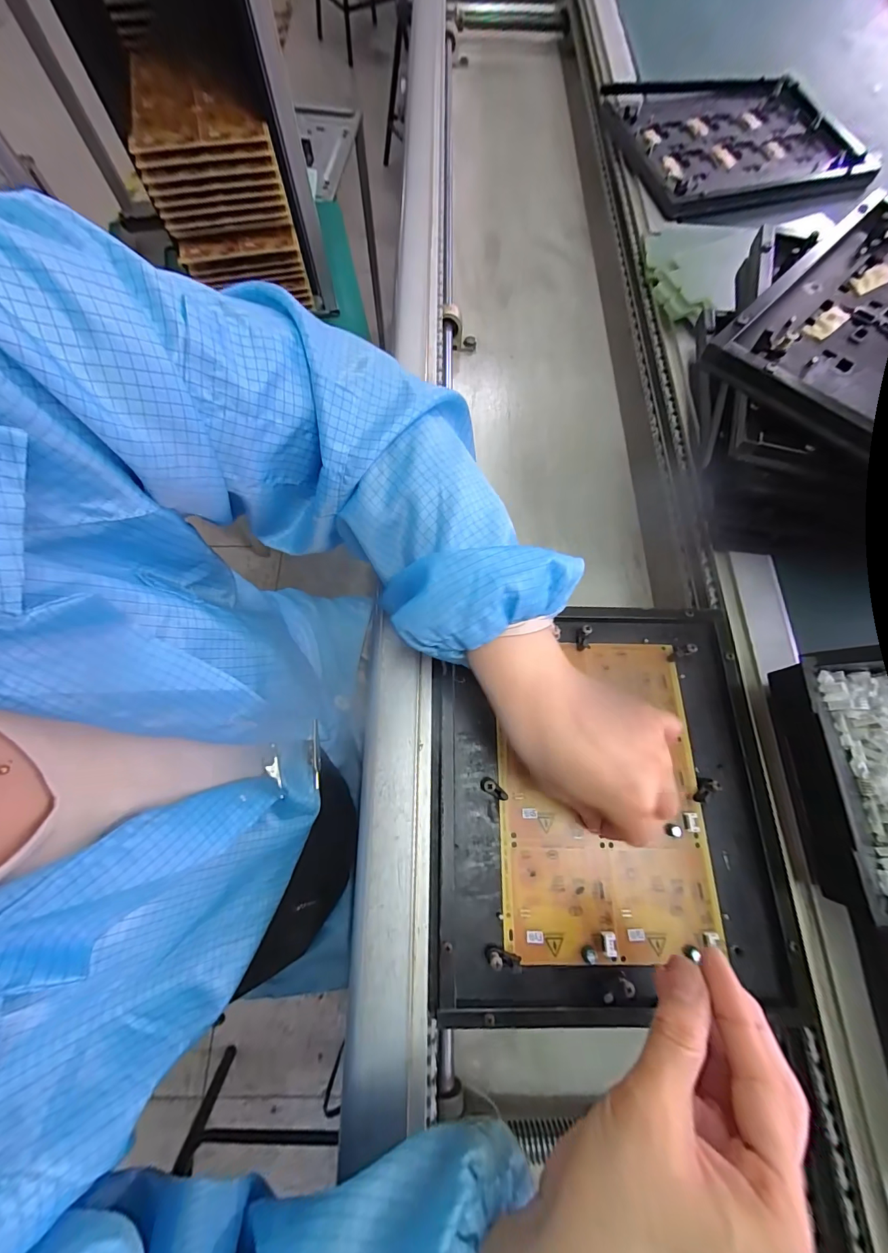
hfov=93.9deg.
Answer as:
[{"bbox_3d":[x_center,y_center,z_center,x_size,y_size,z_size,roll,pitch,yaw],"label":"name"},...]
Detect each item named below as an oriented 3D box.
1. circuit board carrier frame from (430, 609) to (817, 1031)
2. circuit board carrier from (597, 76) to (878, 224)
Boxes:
[{"bbox_3d":[0.110,0.114,0.296,0.236,0.012,0.263,0,71,-1],"label":"circuit board carrier frame"},{"bbox_3d":[0.375,-0.656,0.553,0.289,0.028,0.307,-11,71,-6],"label":"circuit board carrier"}]

